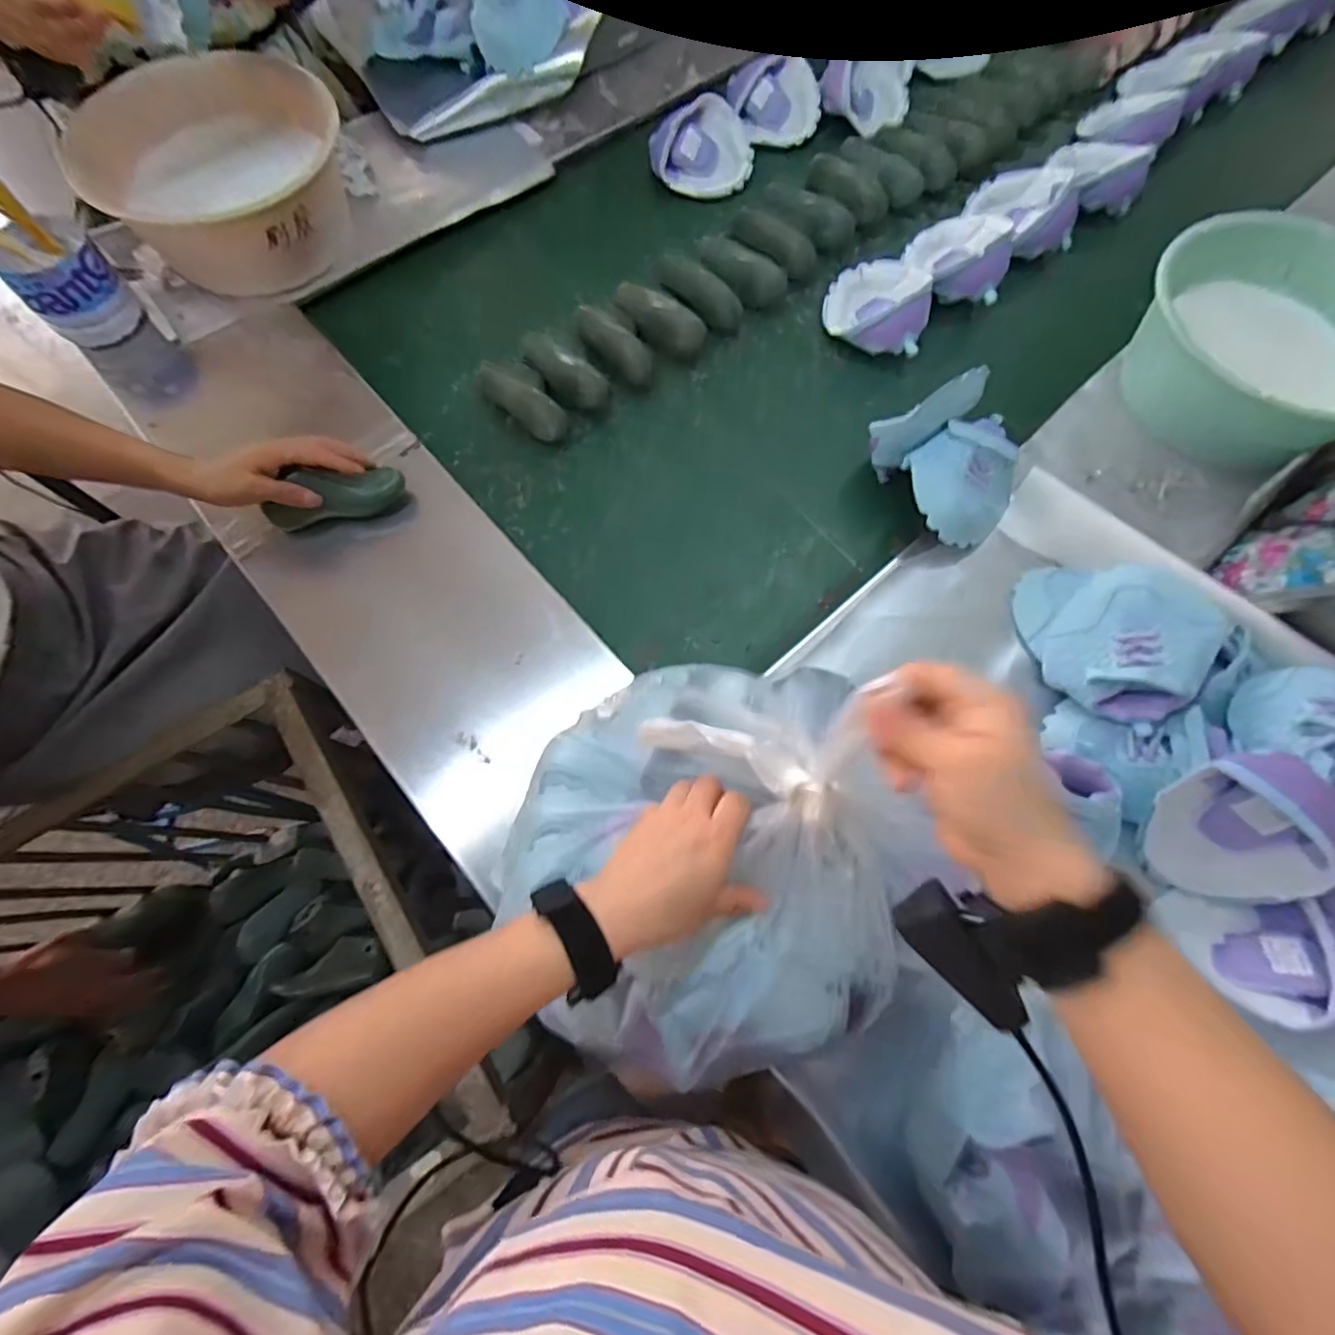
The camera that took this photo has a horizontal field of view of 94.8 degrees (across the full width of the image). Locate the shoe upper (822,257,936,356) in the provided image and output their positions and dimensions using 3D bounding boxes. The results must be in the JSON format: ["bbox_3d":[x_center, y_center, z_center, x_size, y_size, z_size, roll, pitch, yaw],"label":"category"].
[{"bbox_3d":[0.277,-0.487,0.807,0.124,0.064,0.141,12,71,4],"label":"shoe upper"}]

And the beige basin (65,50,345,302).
[{"bbox_3d":[-0.533,-0.609,0.770,0.259,0.143,0.289,32,73,10],"label":"beige basin"}]

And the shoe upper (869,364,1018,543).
[{"bbox_3d":[0.314,-0.230,0.666,0.134,0.097,0.175,-25,73,-9],"label":"shoe upper"}]

